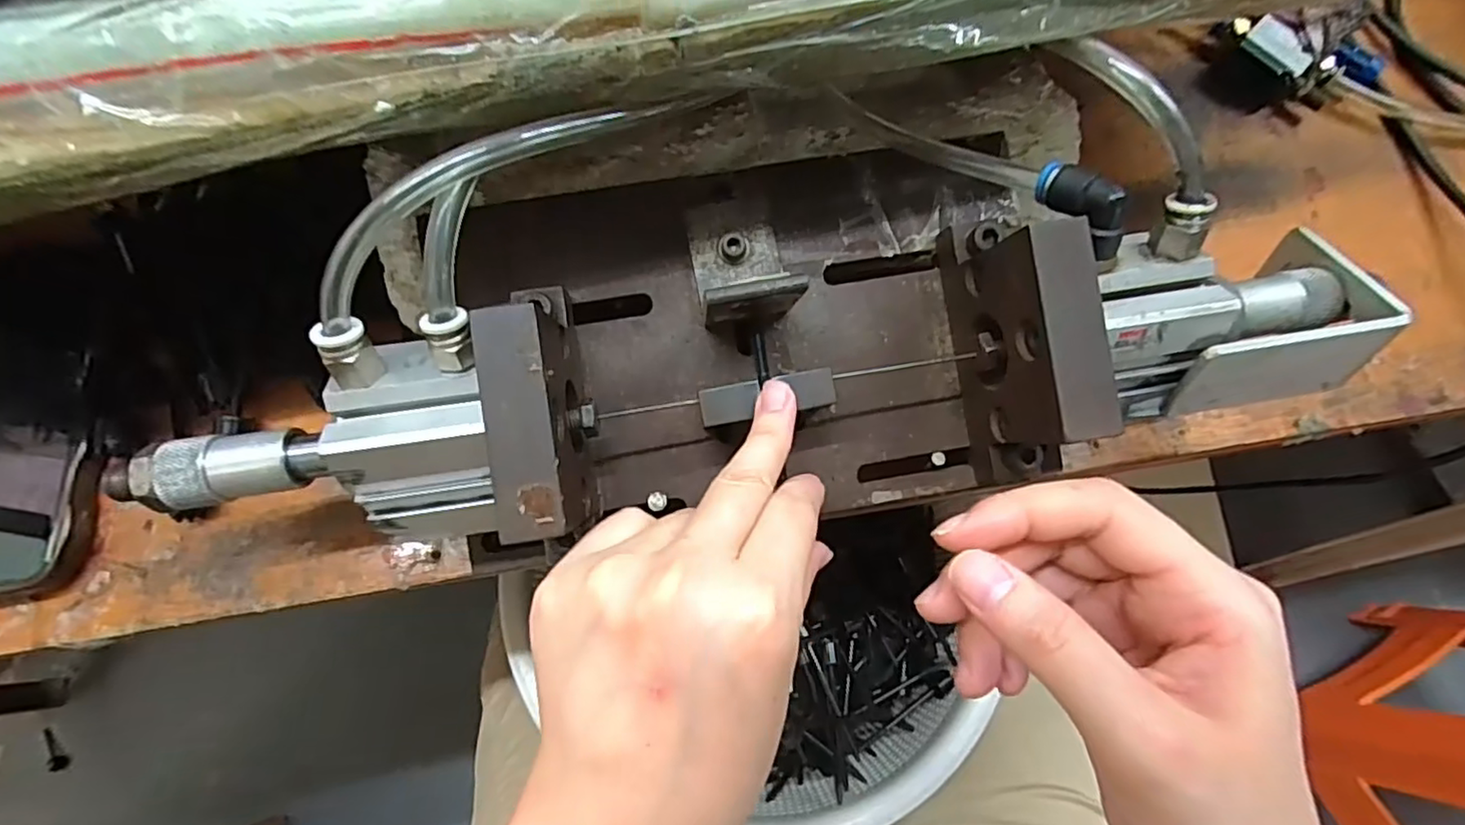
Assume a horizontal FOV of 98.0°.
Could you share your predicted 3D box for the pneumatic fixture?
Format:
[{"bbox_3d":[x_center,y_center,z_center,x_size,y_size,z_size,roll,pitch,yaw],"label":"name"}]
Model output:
[{"bbox_3d":[0.016,-0.035,0.241,0.424,0.091,0.143,-5,71,-3],"label":"pneumatic fixture"}]

